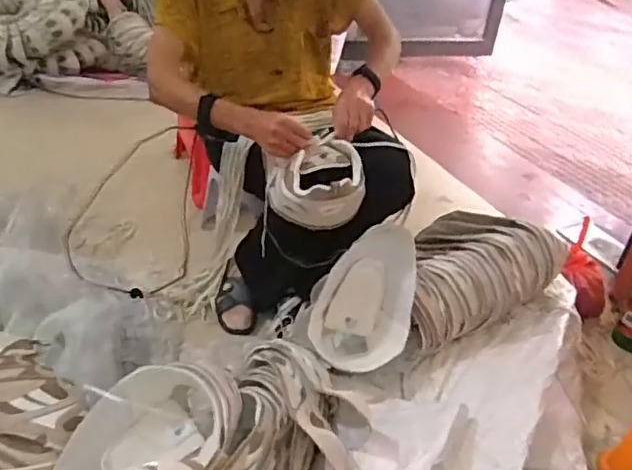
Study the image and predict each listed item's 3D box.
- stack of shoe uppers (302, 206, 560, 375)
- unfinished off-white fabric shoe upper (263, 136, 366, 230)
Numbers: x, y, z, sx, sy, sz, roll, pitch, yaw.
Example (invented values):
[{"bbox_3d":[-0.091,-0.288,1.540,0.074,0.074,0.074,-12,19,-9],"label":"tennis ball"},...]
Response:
[{"bbox_3d":[0.223,0.082,1.106,0.527,0.232,0.197,-16,40,-28],"label":"stack of shoe uppers"},{"bbox_3d":[-0.009,-0.090,1.021,0.185,0.115,0.128,8,35,4],"label":"unfinished off-white fabric shoe upper"}]

